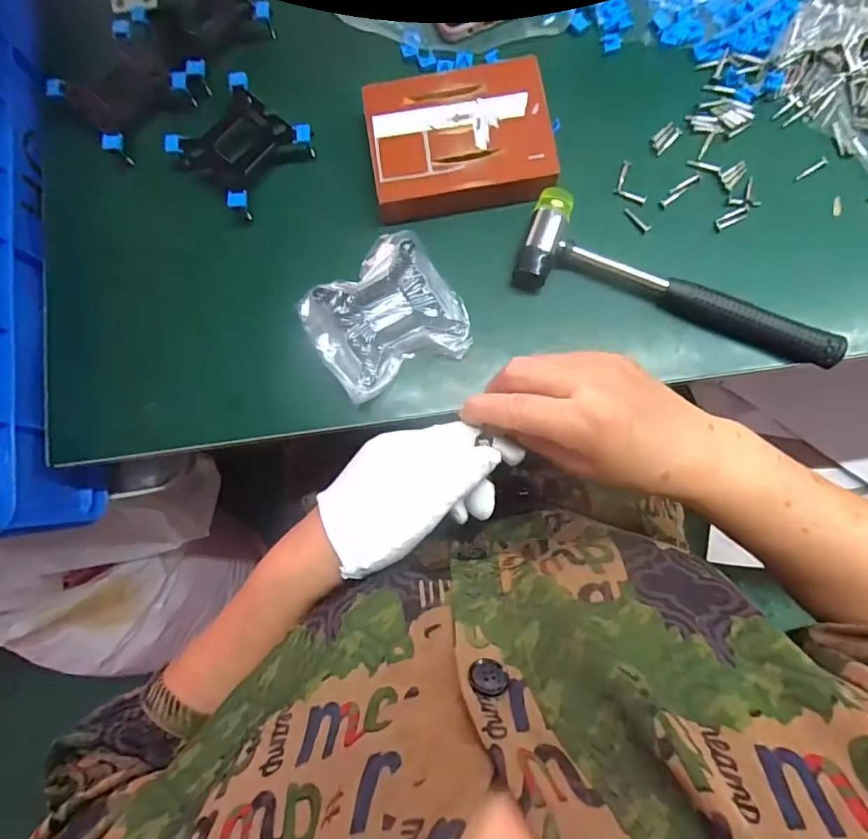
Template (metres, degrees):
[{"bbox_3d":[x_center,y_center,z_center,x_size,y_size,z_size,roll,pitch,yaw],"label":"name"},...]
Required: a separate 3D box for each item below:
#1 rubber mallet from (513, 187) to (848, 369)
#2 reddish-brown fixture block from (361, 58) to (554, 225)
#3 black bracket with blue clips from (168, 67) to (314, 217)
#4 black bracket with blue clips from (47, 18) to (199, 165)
[{"bbox_3d":[0.183,-0.107,0.364,0.236,0.028,0.076,16,85,5],"label":"rubber mallet"},{"bbox_3d":[0.020,-0.215,0.384,0.135,0.028,0.113,-9,83,2],"label":"reddish-brown fixture block"},{"bbox_3d":[-0.155,-0.221,0.396,0.084,0.023,0.085,41,87,7],"label":"black bracket with blue clips"},{"bbox_3d":[-0.259,-0.273,0.409,0.081,0.022,0.086,43,87,7],"label":"black bracket with blue clips"}]

